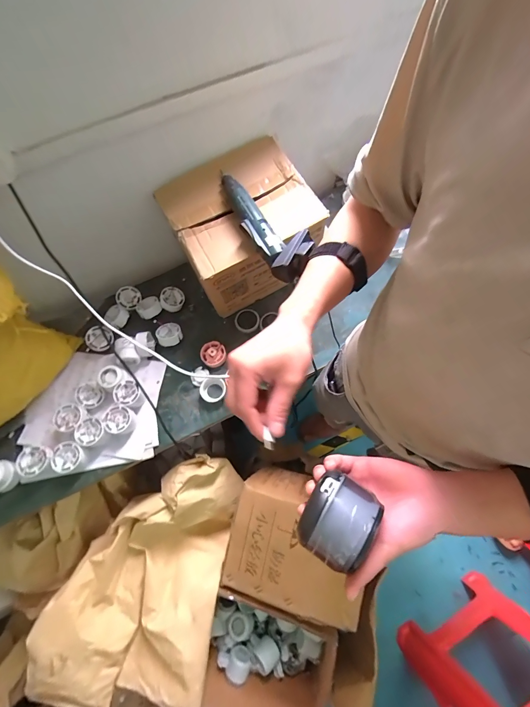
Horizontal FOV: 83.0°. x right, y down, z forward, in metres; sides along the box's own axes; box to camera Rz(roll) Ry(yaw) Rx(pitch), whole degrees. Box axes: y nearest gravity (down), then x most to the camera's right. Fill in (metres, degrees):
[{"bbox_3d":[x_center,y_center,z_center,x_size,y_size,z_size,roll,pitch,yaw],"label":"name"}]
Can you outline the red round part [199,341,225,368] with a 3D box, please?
[{"bbox_3d":[-0.117,0.001,0.675,0.056,0.021,0.056,-1,68,2],"label":"red round part"}]

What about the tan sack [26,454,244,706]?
[{"bbox_3d":[-0.270,0.503,0.697,0.342,0.210,0.528,9,69,6],"label":"tan sack"}]

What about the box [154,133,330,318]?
[{"bbox_3d":[-0.045,-0.259,0.662,0.269,0.212,0.232,-26,70,-7],"label":"box"}]

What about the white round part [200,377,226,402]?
[{"bbox_3d":[-0.115,0.077,0.654,0.056,0.020,0.053,-1,68,2],"label":"white round part"}]

